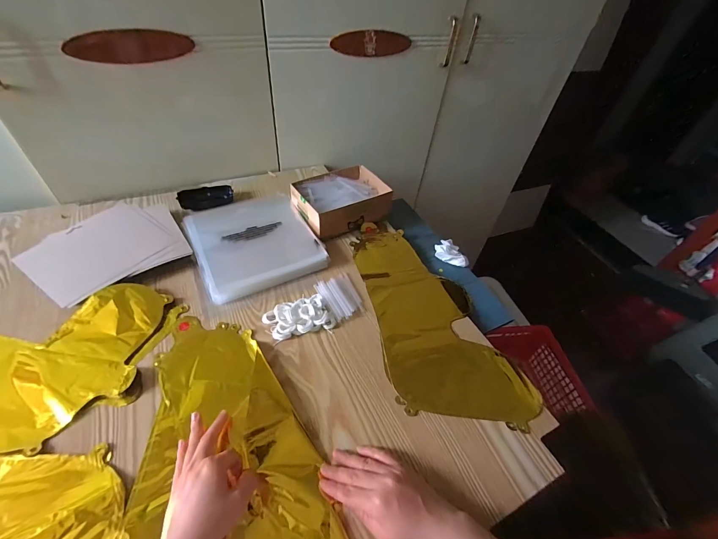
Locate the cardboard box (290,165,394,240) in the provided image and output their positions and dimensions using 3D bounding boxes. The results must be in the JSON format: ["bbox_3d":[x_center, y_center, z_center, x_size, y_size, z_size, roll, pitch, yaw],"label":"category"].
[{"bbox_3d":[-0.040,-0.151,0.703,0.192,0.063,0.153,-22,53,-24],"label":"cardboard box"}]

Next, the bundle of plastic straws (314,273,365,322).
[{"bbox_3d":[-0.032,0.045,0.565,0.064,0.013,0.089,-18,52,-21],"label":"bundle of plastic straws"}]

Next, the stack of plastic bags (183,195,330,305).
[{"bbox_3d":[-0.203,-0.057,0.629,0.207,0.024,0.231,-20,53,-23],"label":"stack of plastic bags"}]

